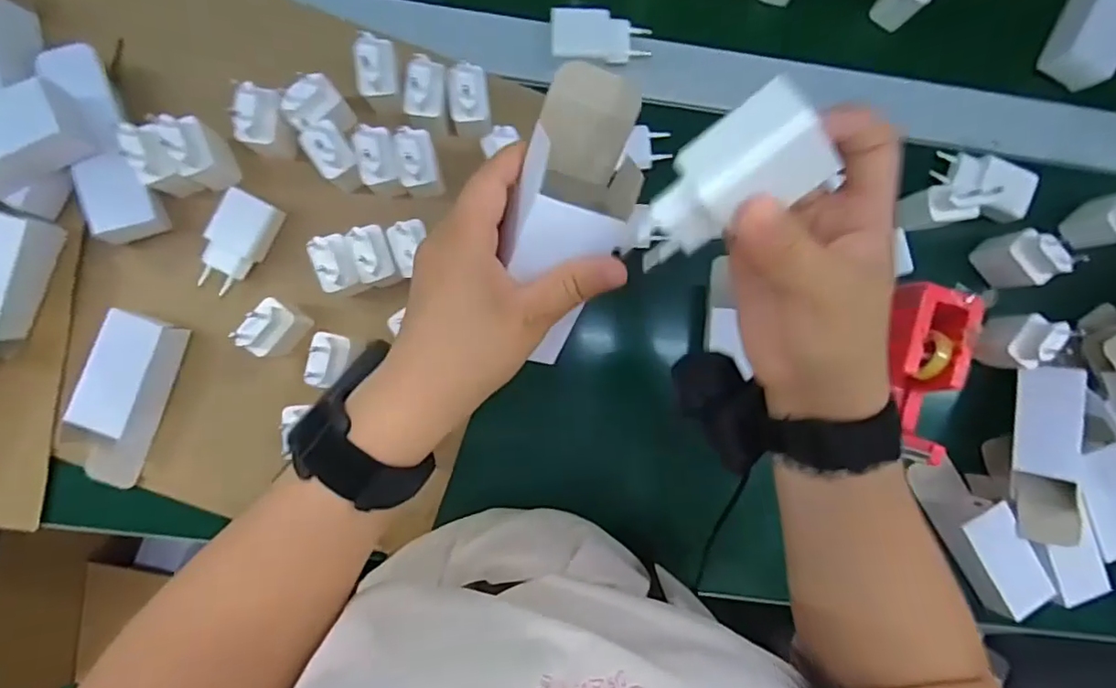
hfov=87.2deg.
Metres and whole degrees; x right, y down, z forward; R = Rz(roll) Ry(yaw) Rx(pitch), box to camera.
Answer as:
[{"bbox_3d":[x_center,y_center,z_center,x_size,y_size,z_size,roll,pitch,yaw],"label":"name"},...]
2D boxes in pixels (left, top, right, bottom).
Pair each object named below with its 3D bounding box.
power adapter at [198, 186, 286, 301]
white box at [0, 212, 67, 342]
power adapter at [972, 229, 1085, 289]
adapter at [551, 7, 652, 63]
[{"bbox_3d":[-0.247,-0.077,0.451,0.037,0.024,0.076,24,89,-4],"label":"power adapter"},{"bbox_3d":[-0.407,-0.041,0.431,0.031,0.046,0.108,19,89,-4],"label":"white box"},{"bbox_3d":[0.376,-0.067,0.478,0.040,0.071,0.025,43,88,-4],"label":"power adapter"},{"bbox_3d":[0.035,-0.246,0.470,0.080,0.020,0.037,-2,91,-4],"label":"adapter"}]

